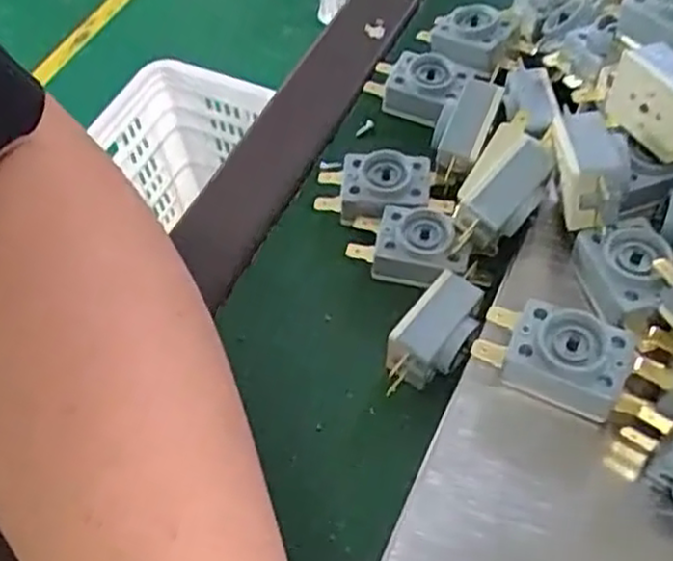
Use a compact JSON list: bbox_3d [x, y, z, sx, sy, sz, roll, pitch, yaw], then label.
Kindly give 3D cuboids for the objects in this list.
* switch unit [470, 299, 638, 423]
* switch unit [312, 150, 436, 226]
[{"bbox_3d":[0.071,0.024,0.238,0.045,0.024,0.027,19,60,16],"label":"switch unit"},{"bbox_3d":[0.016,-0.039,0.306,0.047,0.019,0.030,4,57,6],"label":"switch unit"}]

